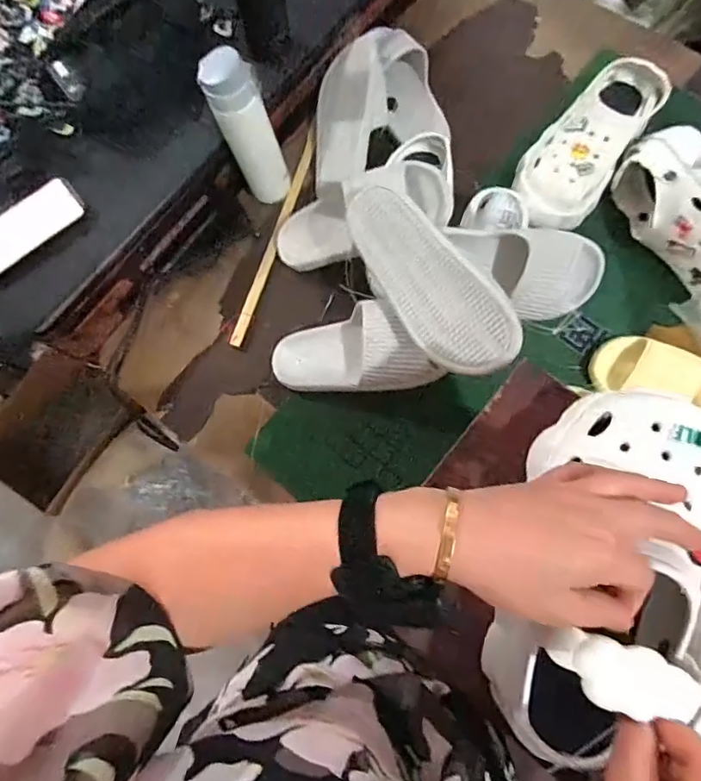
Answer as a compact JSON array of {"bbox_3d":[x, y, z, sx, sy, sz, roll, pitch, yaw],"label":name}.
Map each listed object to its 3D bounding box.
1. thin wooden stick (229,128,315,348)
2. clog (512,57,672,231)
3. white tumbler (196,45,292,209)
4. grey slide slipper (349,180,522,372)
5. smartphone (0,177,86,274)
[{"bbox_3d":[-0.113,-0.236,0.799,0.022,0.015,0.365,16,77,6],"label":"thin wooden stick"},{"bbox_3d":[0.335,-0.352,0.740,0.125,0.088,0.272,37,80,10],"label":"clog"},{"bbox_3d":[-0.139,-0.351,0.720,0.074,0.217,0.071,-29,77,-6],"label":"white tumbler"},{"bbox_3d":[0.099,-0.126,0.619,0.257,0.065,0.106,50,126,17],"label":"grey slide slipper"},{"bbox_3d":[-0.435,-0.220,0.699,0.159,0.010,0.065,-42,91,-11],"label":"smartphone"}]

